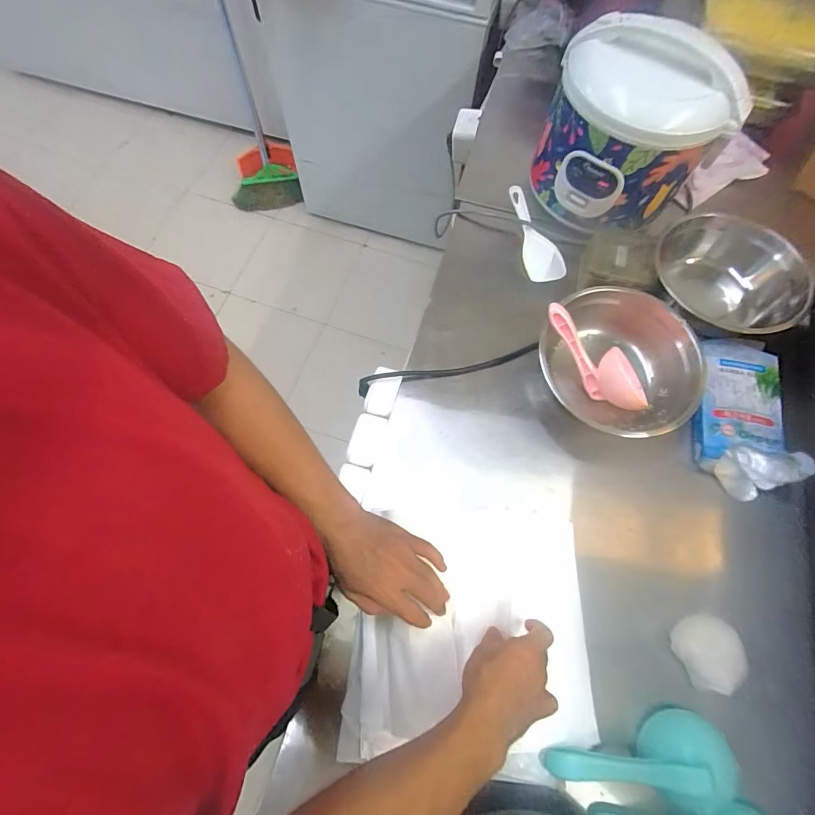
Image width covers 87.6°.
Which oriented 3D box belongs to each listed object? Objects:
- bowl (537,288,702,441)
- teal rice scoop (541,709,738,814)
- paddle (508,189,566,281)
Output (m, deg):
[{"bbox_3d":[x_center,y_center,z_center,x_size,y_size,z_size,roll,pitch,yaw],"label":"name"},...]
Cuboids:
[{"bbox_3d":[0.312,-0.062,0.635,0.214,0.094,0.226,-4,69,-3],"label":"bowl"},{"bbox_3d":[0.256,0.406,0.473,0.192,0.070,0.082,-12,69,8],"label":"teal rice scoop"},{"bbox_3d":[0.233,-0.311,0.759,0.068,0.033,0.187,-7,69,-4],"label":"paddle"}]

